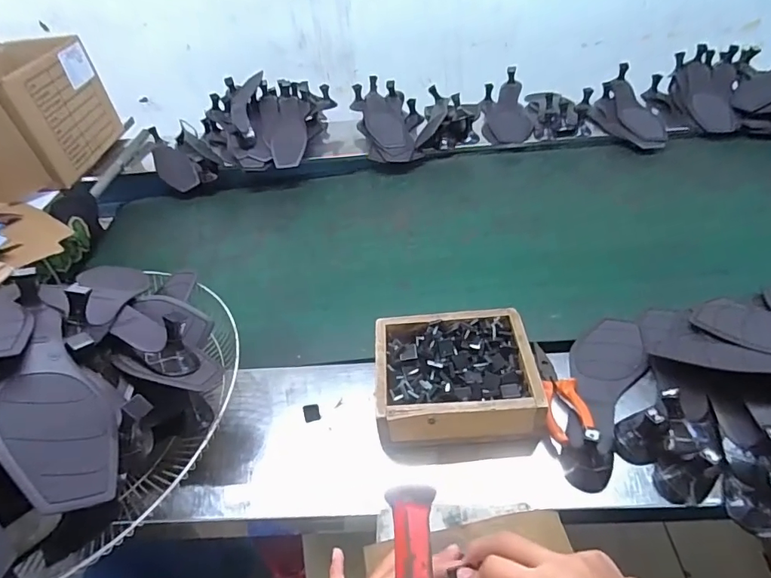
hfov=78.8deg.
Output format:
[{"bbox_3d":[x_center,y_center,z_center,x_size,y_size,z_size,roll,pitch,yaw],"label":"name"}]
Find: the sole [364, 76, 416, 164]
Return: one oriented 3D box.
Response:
[{"bbox_3d":[-0.004,-0.392,1.081,0.105,0.057,0.276,-12,59,-5],"label":"sole"}]

